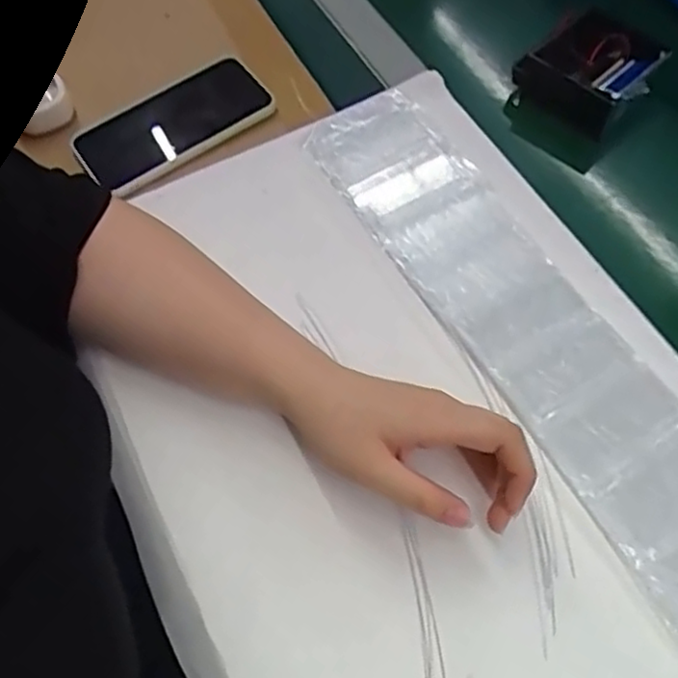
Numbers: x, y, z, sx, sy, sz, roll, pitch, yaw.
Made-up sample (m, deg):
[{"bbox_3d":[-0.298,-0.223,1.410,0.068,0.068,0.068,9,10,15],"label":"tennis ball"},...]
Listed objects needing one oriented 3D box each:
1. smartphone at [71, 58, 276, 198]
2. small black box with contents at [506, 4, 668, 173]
[{"bbox_3d":[-0.134,-0.176,0.579,0.157,0.016,0.069,-34,65,-14],"label":"smartphone"},{"bbox_3d":[0.199,-0.204,0.575,0.085,0.083,0.101,-38,65,-16],"label":"small black box with contents"}]

